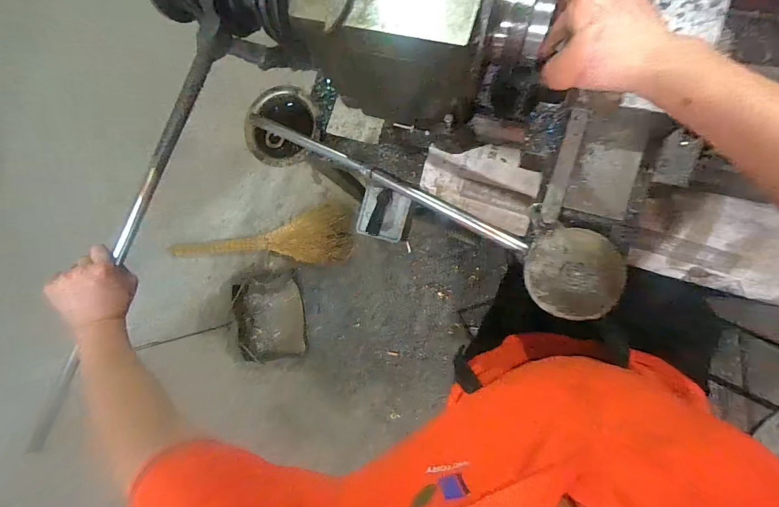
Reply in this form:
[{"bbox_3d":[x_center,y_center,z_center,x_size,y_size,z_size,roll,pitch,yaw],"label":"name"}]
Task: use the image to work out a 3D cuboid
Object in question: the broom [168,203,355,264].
[{"bbox_3d":[-0.494,-0.053,1.382,0.714,0.080,0.214,-3,86,10],"label":"broom"}]

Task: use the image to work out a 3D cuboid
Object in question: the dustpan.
[{"bbox_3d":[-0.463,0.249,1.366,0.264,0.093,0.315,-9,85,9],"label":"dustpan"}]

